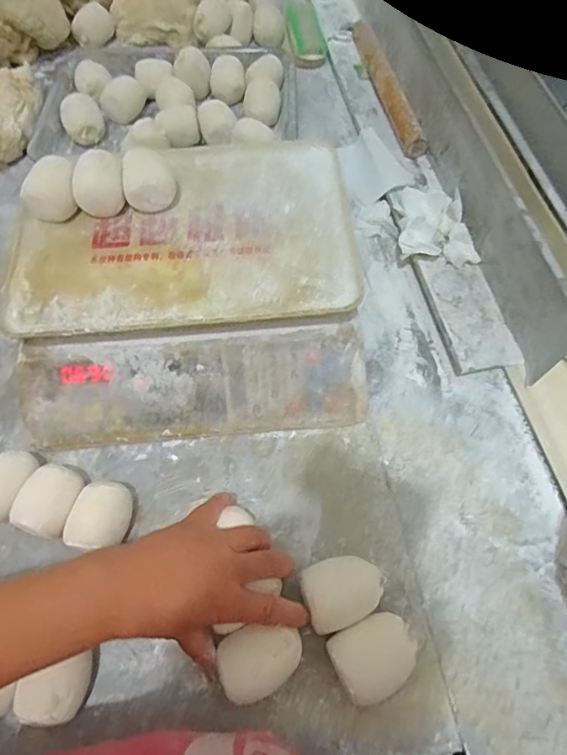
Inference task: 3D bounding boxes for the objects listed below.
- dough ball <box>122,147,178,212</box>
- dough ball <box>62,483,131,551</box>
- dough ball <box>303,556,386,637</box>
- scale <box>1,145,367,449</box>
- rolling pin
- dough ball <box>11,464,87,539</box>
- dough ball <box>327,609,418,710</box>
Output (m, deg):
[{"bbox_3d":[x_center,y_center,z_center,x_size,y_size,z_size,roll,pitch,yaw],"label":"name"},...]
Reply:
[{"bbox_3d":[-0.134,-0.199,0.476,0.048,0.045,0.051,0,64,0],"label":"dough ball"},{"bbox_3d":[-0.162,0.127,0.431,0.047,0.033,0.059,17,64,7],"label":"dough ball"},{"bbox_3d":[0.049,0.179,0.400,0.064,0.044,0.049,-17,65,-9],"label":"dough ball"},{"bbox_3d":[-0.094,-0.097,0.505,0.322,0.103,0.300,-4,64,-3],"label":"scale"},{"bbox_3d":[0.154,-0.437,0.712,0.031,0.034,0.285,-9,64,-6],"label":"rolling pin"},{"bbox_3d":[-0.209,0.114,0.436,0.048,0.037,0.059,14,64,6],"label":"dough ball"},{"bbox_3d":[0.073,0.222,0.381,0.069,0.042,0.052,-20,65,-11],"label":"dough ball"}]

